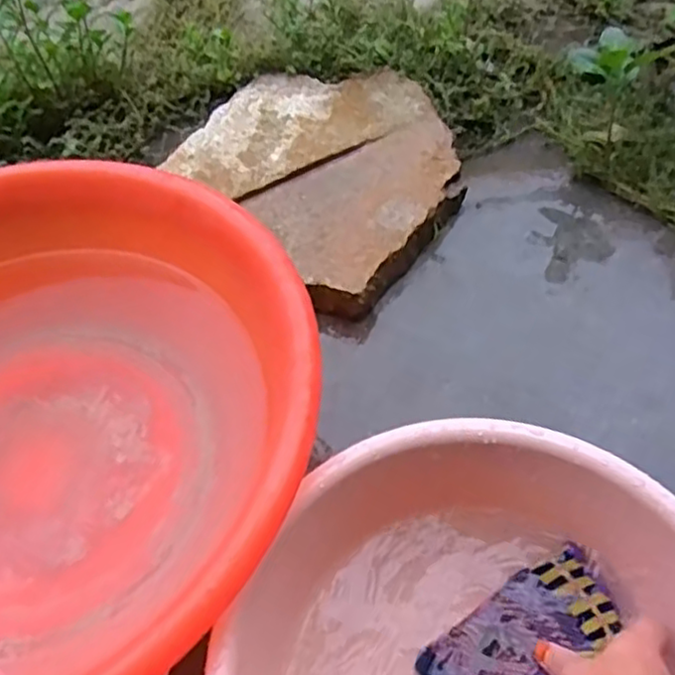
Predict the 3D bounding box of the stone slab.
[{"bbox_3d":[-0.003,-0.232,0.904,0.347,0.054,0.394,-38,58,-22],"label":"stone slab"}]

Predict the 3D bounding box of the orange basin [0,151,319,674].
[{"bbox_3d":[-0.277,0.076,0.583,0.511,0.153,0.491,-2,52,3],"label":"orange basin"}]

